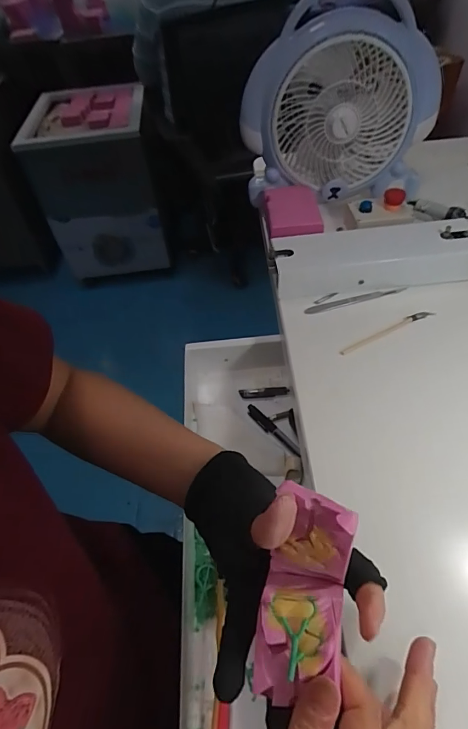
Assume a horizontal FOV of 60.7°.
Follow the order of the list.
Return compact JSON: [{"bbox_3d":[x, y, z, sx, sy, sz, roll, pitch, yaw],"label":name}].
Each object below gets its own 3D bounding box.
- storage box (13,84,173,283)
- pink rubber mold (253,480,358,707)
[{"bbox_3d":[-0.514,-0.725,1.593,0.419,0.499,0.515,-7,52,-1],"label":"storage box"},{"bbox_3d":[0.041,0.126,0.228,0.046,0.042,0.111,13,93,15],"label":"pink rubber mold"}]

